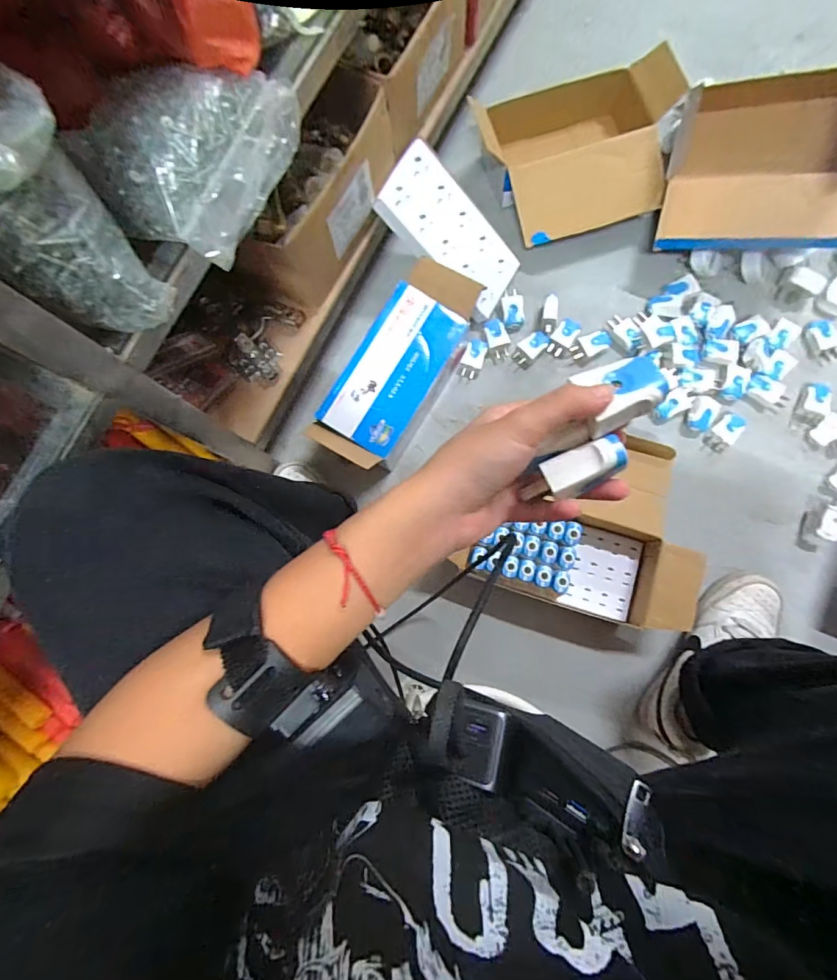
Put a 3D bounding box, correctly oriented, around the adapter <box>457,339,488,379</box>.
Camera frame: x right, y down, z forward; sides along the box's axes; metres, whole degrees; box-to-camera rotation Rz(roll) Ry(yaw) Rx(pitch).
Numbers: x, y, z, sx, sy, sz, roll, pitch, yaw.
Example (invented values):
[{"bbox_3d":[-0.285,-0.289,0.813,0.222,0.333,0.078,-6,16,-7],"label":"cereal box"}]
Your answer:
[{"bbox_3d":[0.078,-0.187,0.653,0.029,0.015,0.056,24,82,7],"label":"adapter"}]

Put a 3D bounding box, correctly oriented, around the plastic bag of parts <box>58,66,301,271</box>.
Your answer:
[{"bbox_3d":[-0.170,-0.253,0.342,0.111,0.060,0.163,15,81,6],"label":"plastic bag of parts"}]

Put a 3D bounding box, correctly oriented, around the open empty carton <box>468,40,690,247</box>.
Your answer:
[{"bbox_3d":[0.227,-0.486,0.662,0.274,0.092,0.225,-13,79,1],"label":"open empty carton"}]

